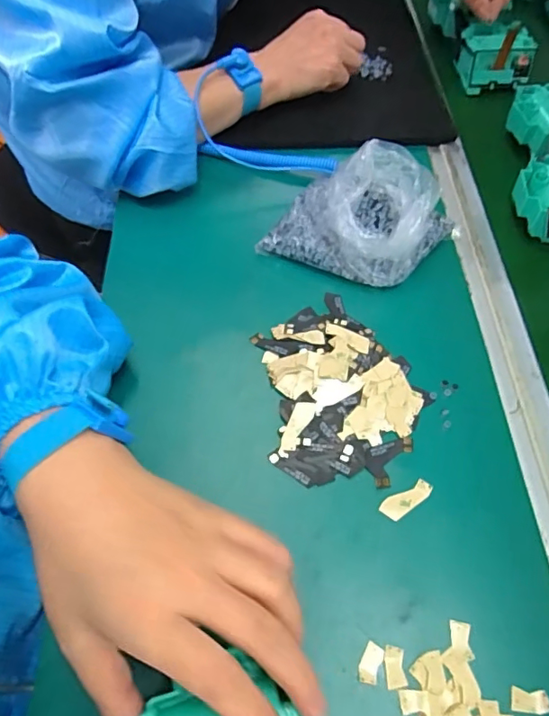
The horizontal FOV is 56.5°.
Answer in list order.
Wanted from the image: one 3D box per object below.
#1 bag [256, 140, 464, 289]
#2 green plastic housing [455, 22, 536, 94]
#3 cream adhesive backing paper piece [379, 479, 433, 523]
[{"bbox_3d":[0.082,-0.127,0.437,0.128,0.051,0.146,29,62,15],"label":"bag"},{"bbox_3d":[0.253,-0.343,0.590,0.081,0.054,0.070,3,60,-1],"label":"green plastic housing"},{"bbox_3d":[0.086,0.092,0.333,0.037,0.004,0.014,-30,74,-17],"label":"cream adhesive backing paper piece"}]

